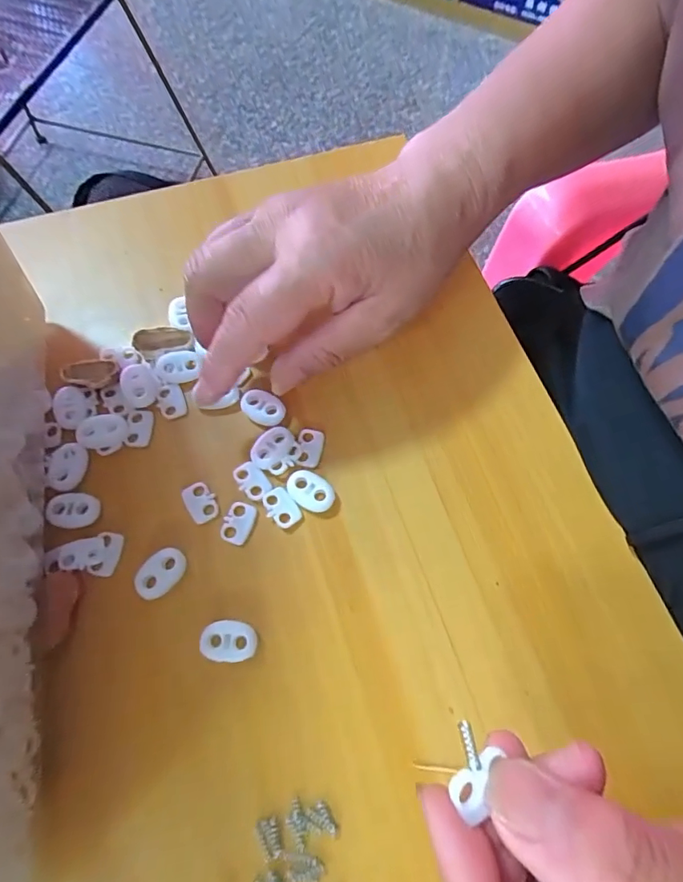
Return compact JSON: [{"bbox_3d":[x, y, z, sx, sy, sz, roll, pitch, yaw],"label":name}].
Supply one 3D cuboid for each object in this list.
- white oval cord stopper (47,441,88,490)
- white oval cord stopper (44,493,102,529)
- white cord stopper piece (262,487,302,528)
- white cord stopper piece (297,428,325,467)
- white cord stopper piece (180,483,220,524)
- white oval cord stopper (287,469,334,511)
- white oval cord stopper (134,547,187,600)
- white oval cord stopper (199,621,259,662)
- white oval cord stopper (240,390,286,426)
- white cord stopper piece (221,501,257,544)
[{"bbox_3d":[-0.125,0.011,0.220,0.017,0.004,0.022,4,67,1],"label":"white oval cord stopper"},{"bbox_3d":[-0.118,0.030,0.212,0.021,0.004,0.015,-8,68,-4],"label":"white oval cord stopper"},{"bbox_3d":[-0.027,0.029,0.215,0.013,0.004,0.019,-33,72,-14],"label":"white cord stopper piece"},{"bbox_3d":[-0.014,0.002,0.226,0.011,0.004,0.019,6,67,2],"label":"white cord stopper piece"},{"bbox_3d":[-0.063,0.027,0.216,0.013,0.004,0.019,-29,71,-12],"label":"white cord stopper piece"},{"bbox_3d":[-0.014,0.023,0.217,0.022,0.004,0.015,31,70,11],"label":"white oval cord stopper"},{"bbox_3d":[-0.076,0.056,0.204,0.015,0.004,0.023,37,72,13],"label":"white oval cord stopper"},{"bbox_3d":[-0.045,0.080,0.194,0.022,0.005,0.015,3,67,0],"label":"white oval cord stopper"},{"bbox_3d":[-0.038,-0.016,0.232,0.021,0.007,0.015,27,70,10],"label":"white oval cord stopper"},{"bbox_3d":[-0.046,0.035,0.213,0.012,0.004,0.018,18,68,7],"label":"white cord stopper piece"}]

